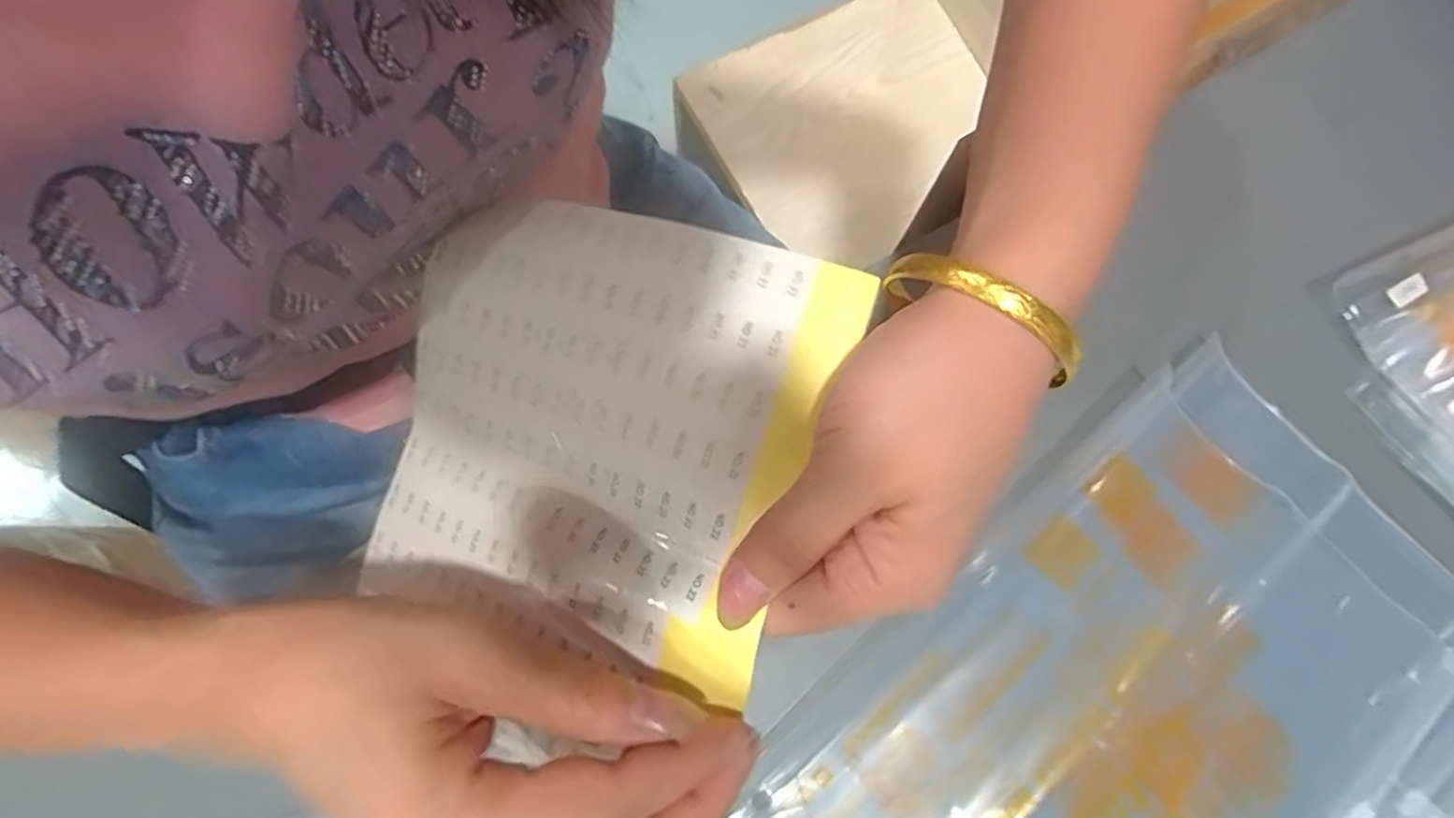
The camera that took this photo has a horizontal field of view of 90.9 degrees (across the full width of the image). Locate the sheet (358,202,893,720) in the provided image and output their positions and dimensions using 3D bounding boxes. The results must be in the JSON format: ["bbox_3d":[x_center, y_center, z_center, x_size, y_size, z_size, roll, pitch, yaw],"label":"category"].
[{"bbox_3d":[-0.051,0.009,0.249,0.163,0.014,0.145,16,92,25],"label":"sheet"}]

